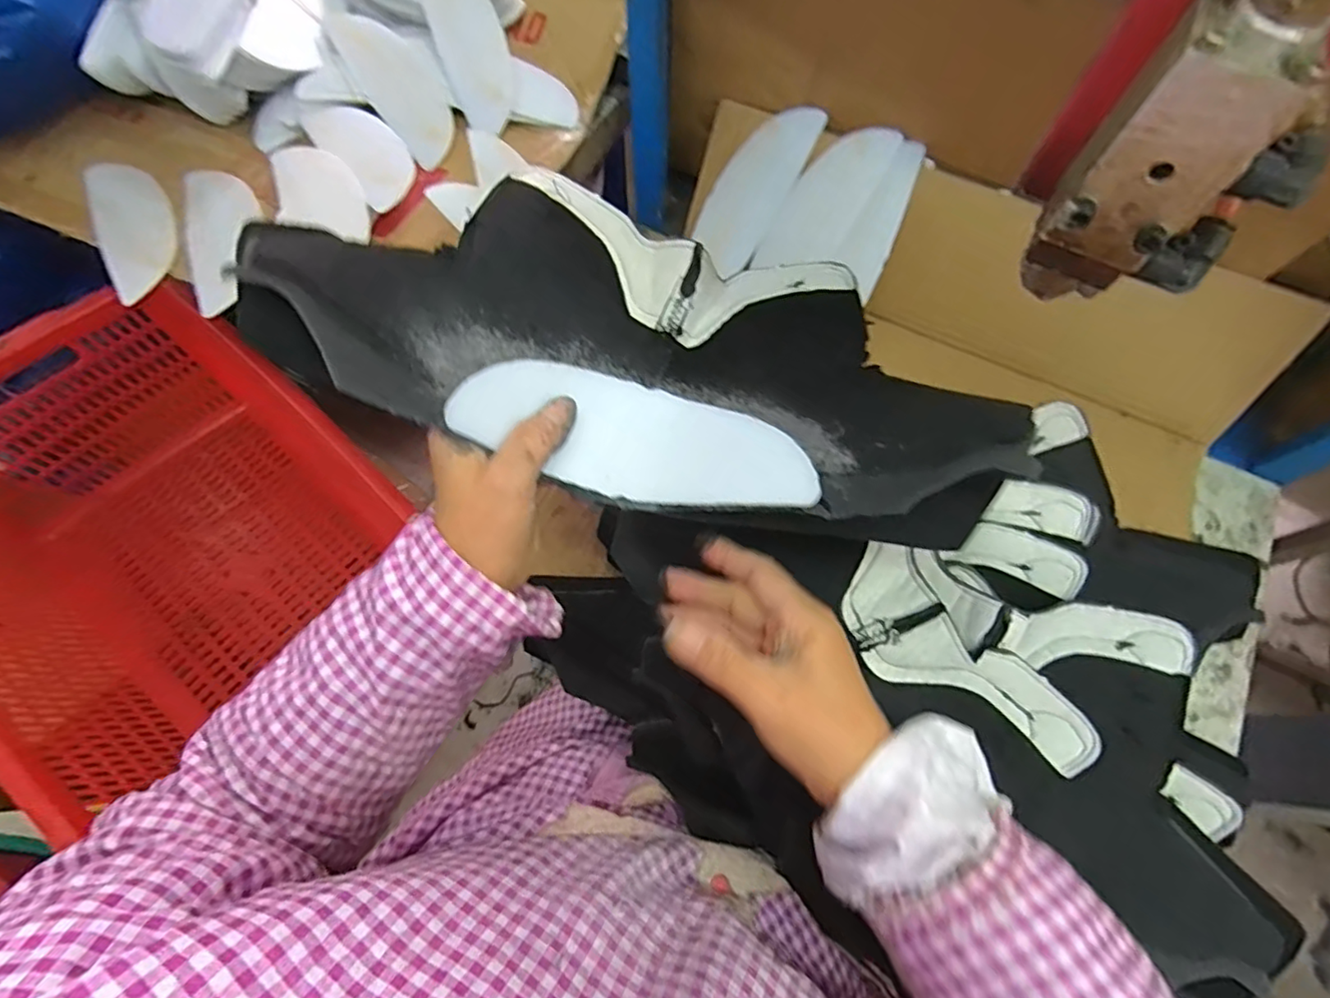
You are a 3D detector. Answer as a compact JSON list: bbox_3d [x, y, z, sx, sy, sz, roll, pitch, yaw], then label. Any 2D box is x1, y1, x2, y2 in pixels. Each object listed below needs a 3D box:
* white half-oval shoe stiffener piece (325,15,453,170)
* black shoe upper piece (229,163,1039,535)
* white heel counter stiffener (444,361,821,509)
[{"bbox_3d":[-0.266,-0.415,0.594,0.066,0.010,0.207,-35,80,-9],"label":"white half-oval shoe stiffener piece"},{"bbox_3d":[-0.002,-0.094,0.310,0.313,0.109,0.179,8,70,3],"label":"black shoe upper piece"},{"bbox_3d":[-0.012,-0.034,0.308,0.173,0.038,0.059,14,70,-4],"label":"white heel counter stiffener"}]

